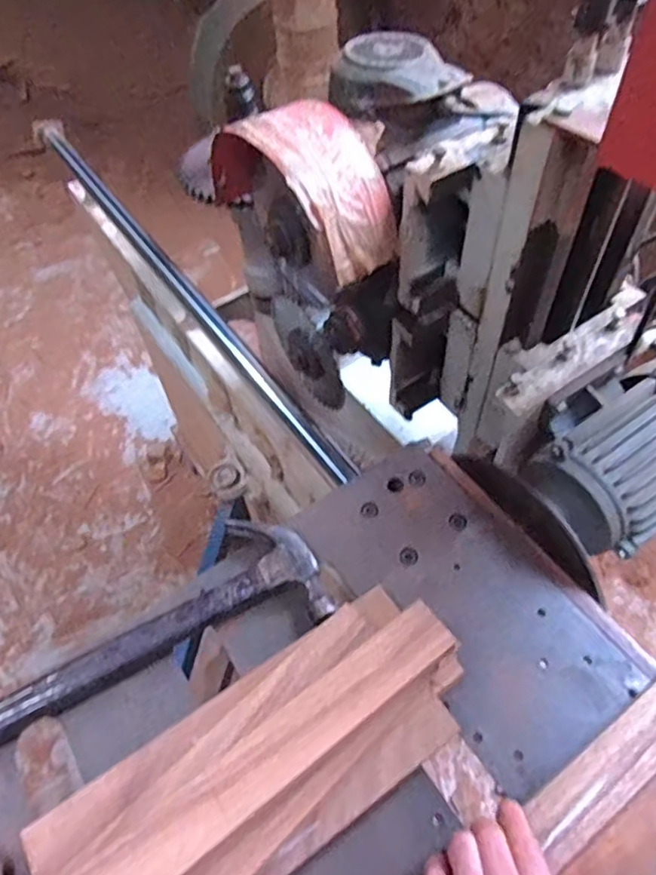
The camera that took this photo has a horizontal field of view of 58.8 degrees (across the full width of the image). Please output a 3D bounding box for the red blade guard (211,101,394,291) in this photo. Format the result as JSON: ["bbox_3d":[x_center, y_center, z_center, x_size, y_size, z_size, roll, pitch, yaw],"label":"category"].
[{"bbox_3d":[-0.018,-0.278,0.633,0.213,0.101,0.122,37,65,27],"label":"red blade guard"}]

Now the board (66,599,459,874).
[{"bbox_3d":[-0.051,0.228,0.398,0.332,0.019,0.042,-33,58,-17],"label":"board"}]

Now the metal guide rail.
[{"bbox_3d":[-0.283,-0.301,1.006,0.037,0.041,1.086,-32,58,-17],"label":"metal guide rail"}]

